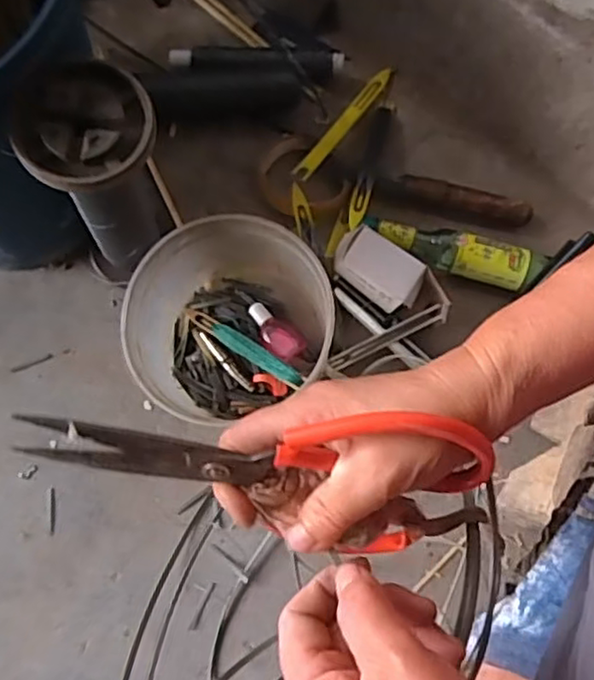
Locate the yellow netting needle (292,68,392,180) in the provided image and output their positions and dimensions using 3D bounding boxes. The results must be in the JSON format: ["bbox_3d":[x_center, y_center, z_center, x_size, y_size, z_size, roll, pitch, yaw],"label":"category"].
[{"bbox_3d":[0.048,-0.219,0.672,0.018,0.009,0.165,37,68,1],"label":"yellow netting needle"}]

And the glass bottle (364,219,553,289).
[{"bbox_3d":[0.146,-0.087,0.627,0.161,0.037,0.041,20,76,5],"label":"glass bottle"}]

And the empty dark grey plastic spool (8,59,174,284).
[{"bbox_3d":[-0.139,-0.107,0.527,0.088,0.236,0.088,0,75,-1],"label":"empty dark grey plastic spool"}]

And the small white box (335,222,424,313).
[{"bbox_3d":[0.076,-0.063,0.600,0.081,0.038,0.046,38,77,8],"label":"small white box"}]

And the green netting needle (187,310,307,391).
[{"bbox_3d":[-0.048,0.004,0.581,0.137,0.012,0.016,30,76,30],"label":"green netting needle"}]

